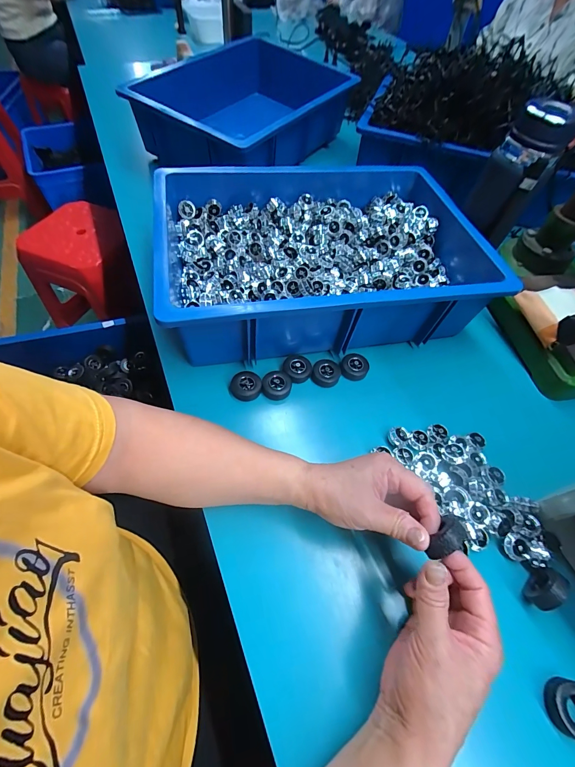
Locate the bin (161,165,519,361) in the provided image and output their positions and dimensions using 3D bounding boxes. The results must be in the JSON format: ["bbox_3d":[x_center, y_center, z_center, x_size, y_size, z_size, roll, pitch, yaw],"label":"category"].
[{"bbox_3d":[0.064,-0.204,0.478,0.468,0.112,0.320,-9,60,-9],"label":"bin"}]

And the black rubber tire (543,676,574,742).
[{"bbox_3d":[0.239,0.273,0.266,0.034,0.016,0.038,28,61,13],"label":"black rubber tire"}]

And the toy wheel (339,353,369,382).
[{"bbox_3d":[0.091,-0.023,0.438,0.037,0.011,0.037,1,59,-2],"label":"toy wheel"}]

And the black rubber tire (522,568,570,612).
[{"bbox_3d":[0.244,0.195,0.301,0.017,0.034,0.033,36,63,17],"label":"black rubber tire"}]

